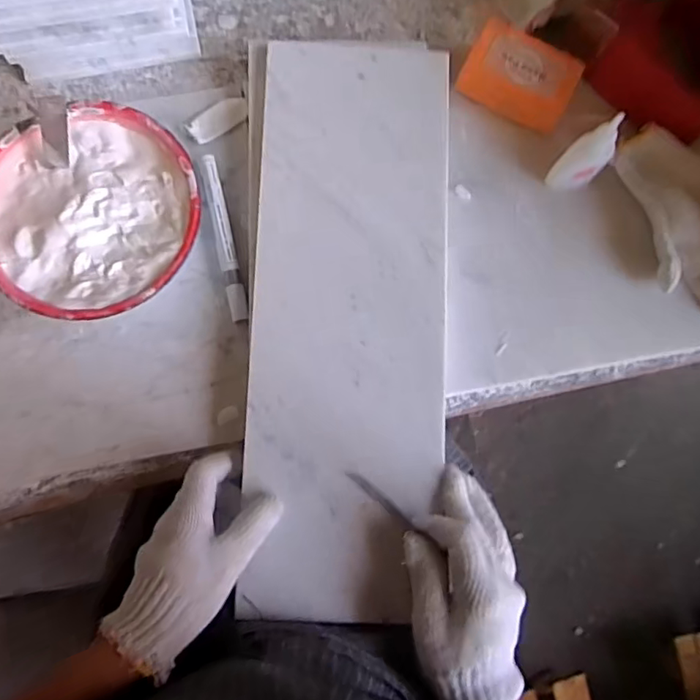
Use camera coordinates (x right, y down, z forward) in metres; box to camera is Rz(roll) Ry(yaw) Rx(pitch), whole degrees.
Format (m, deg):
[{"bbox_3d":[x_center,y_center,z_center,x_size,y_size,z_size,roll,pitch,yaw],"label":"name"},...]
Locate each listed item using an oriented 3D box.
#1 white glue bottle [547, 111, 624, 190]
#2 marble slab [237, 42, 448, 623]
[{"bbox_3d":[0.188,-0.153,0.436,0.030,0.092,0.023,43,82,5],"label":"white glue bottle"},{"bbox_3d":[0.000,-0.030,0.432,0.148,0.009,0.450,3,82,-1],"label":"marble slab"}]

